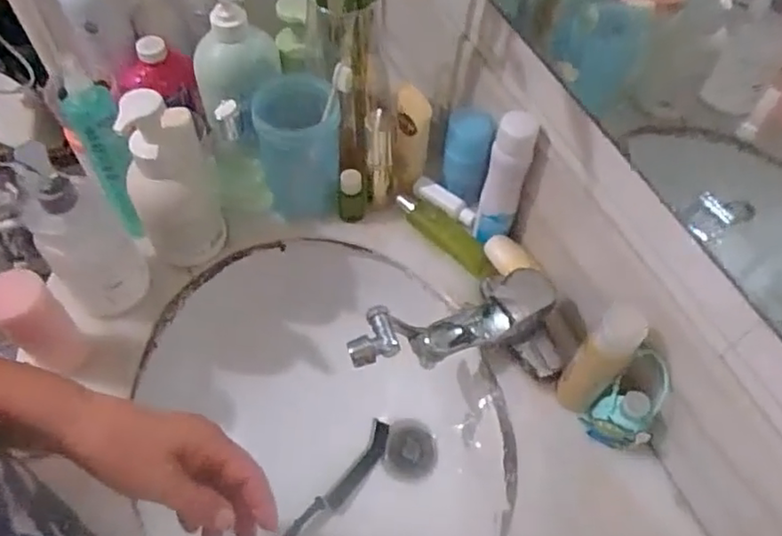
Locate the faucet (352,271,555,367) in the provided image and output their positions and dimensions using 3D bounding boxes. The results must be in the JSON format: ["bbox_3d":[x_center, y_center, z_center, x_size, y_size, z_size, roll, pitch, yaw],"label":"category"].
[{"bbox_3d":[0.051,0.051,0.572,0.189,0.074,0.056,-10,58,-11],"label":"faucet"}]

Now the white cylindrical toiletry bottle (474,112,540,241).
[{"bbox_3d":[0.109,-0.082,0.604,0.037,0.149,0.033,13,56,4],"label":"white cylindrical toiletry bottle"}]

